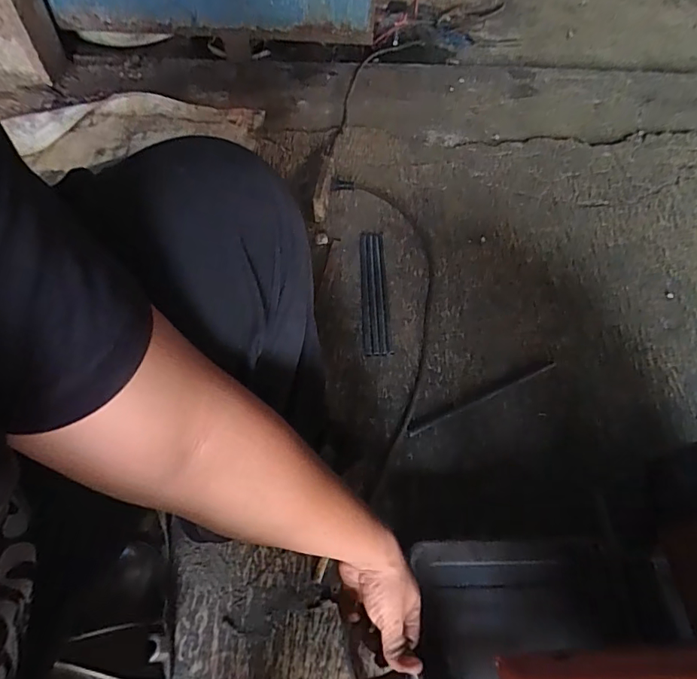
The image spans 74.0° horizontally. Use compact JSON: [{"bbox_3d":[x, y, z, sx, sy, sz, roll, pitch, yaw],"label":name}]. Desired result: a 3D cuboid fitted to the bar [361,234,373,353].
[{"bbox_3d":[0.032,-0.090,0.846,0.014,0.017,0.272,-1,56,-1],"label":"bar"}]

